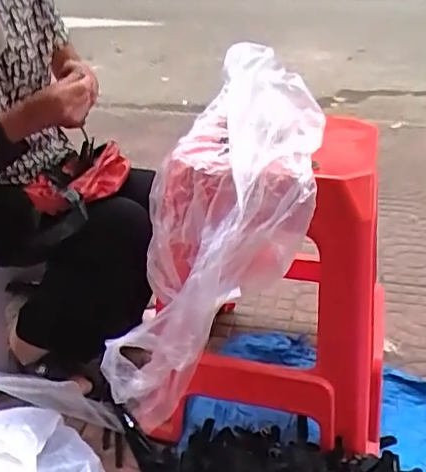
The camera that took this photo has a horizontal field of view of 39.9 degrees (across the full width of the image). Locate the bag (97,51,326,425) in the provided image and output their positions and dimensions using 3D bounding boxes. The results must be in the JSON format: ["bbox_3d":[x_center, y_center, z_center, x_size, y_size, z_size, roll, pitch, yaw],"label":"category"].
[{"bbox_3d":[-0.018,0.024,0.897,0.294,0.640,0.170,29,9,40],"label":"bag"}]

